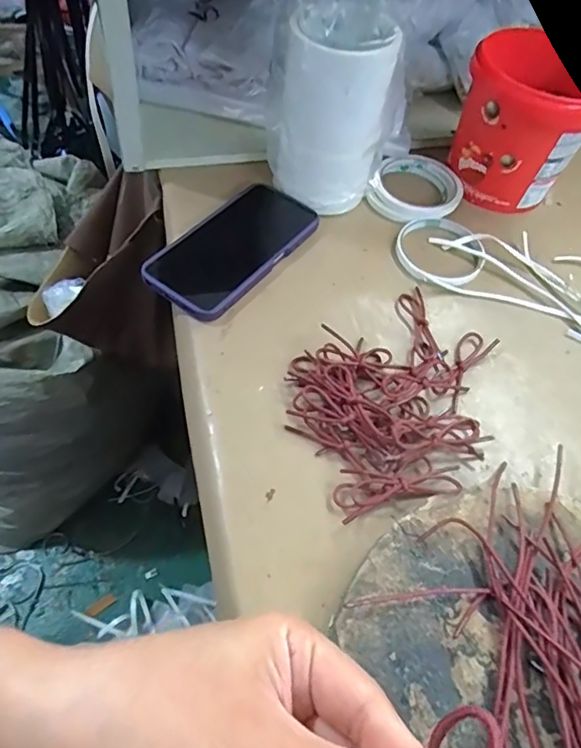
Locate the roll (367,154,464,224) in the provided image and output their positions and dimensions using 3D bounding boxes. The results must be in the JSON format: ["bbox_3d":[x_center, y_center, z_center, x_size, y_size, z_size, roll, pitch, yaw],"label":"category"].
[{"bbox_3d":[0.126,-0.184,0.539,0.084,0.020,0.099,23,56,8],"label":"roll"}]

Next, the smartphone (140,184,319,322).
[{"bbox_3d":[-0.048,-0.113,0.482,0.079,0.015,0.162,33,59,16],"label":"smartphone"}]

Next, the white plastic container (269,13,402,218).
[{"bbox_3d":[0.033,-0.216,0.476,0.082,0.149,0.076,-20,60,-18],"label":"white plastic container"}]

